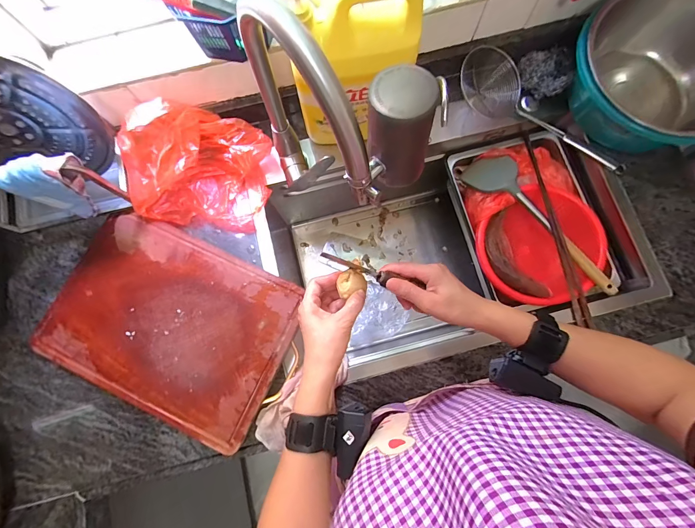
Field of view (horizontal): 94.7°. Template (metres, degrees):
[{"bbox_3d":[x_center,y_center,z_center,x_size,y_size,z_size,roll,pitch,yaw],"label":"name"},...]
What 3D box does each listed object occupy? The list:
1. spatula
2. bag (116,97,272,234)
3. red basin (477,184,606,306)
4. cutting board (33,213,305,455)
[{"bbox_3d":[0.376,-0.093,0.616,0.083,0.051,0.335,-43,81,-7],"label":"spatula"},{"bbox_3d":[-0.260,-0.164,0.549,0.225,0.120,0.174,7,79,2],"label":"bag"},{"bbox_3d":[0.364,-0.032,0.638,0.220,0.114,0.217,0,79,1],"label":"red basin"},{"bbox_3d":[-0.291,0.093,0.544,0.389,0.031,0.288,25,80,6],"label":"cutting board"}]

